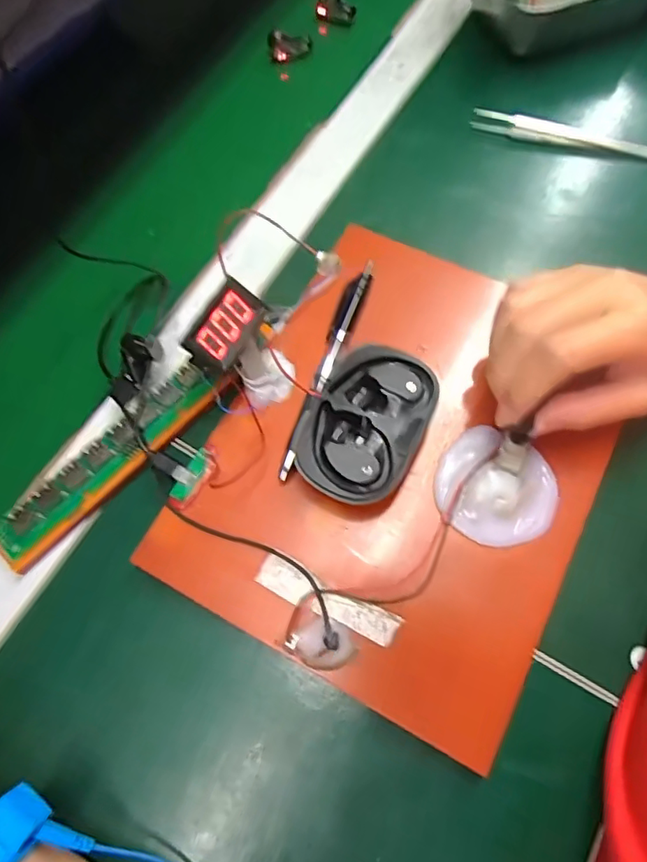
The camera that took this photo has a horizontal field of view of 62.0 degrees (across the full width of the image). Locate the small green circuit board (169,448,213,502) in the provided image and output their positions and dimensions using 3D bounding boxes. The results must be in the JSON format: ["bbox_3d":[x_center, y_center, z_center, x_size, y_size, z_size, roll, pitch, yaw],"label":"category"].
[{"bbox_3d":[-0.073,0.024,0.300,0.012,0.004,0.031,28,73,12],"label":"small green circuit board"}]

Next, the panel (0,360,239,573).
[{"bbox_3d":[-0.120,0.013,0.305,0.154,0.007,0.030,-43,74,-13],"label":"panel"}]

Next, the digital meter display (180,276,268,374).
[{"bbox_3d":[-0.054,-0.055,0.288,0.029,0.016,0.047,34,69,-19],"label":"digital meter display"}]

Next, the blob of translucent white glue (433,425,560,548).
[{"bbox_3d":[0.092,0.030,0.285,0.061,0.016,0.057,21,71,10],"label":"blob of translucent white glue"}]

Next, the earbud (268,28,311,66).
[{"bbox_3d":[-0.027,-0.315,0.441,0.035,0.017,0.020,-9,67,0],"label":"earbud"}]

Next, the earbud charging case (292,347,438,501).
[{"bbox_3d":[0.022,-0.002,0.292,0.061,0.029,0.086,25,72,11],"label":"earbud charging case"}]

